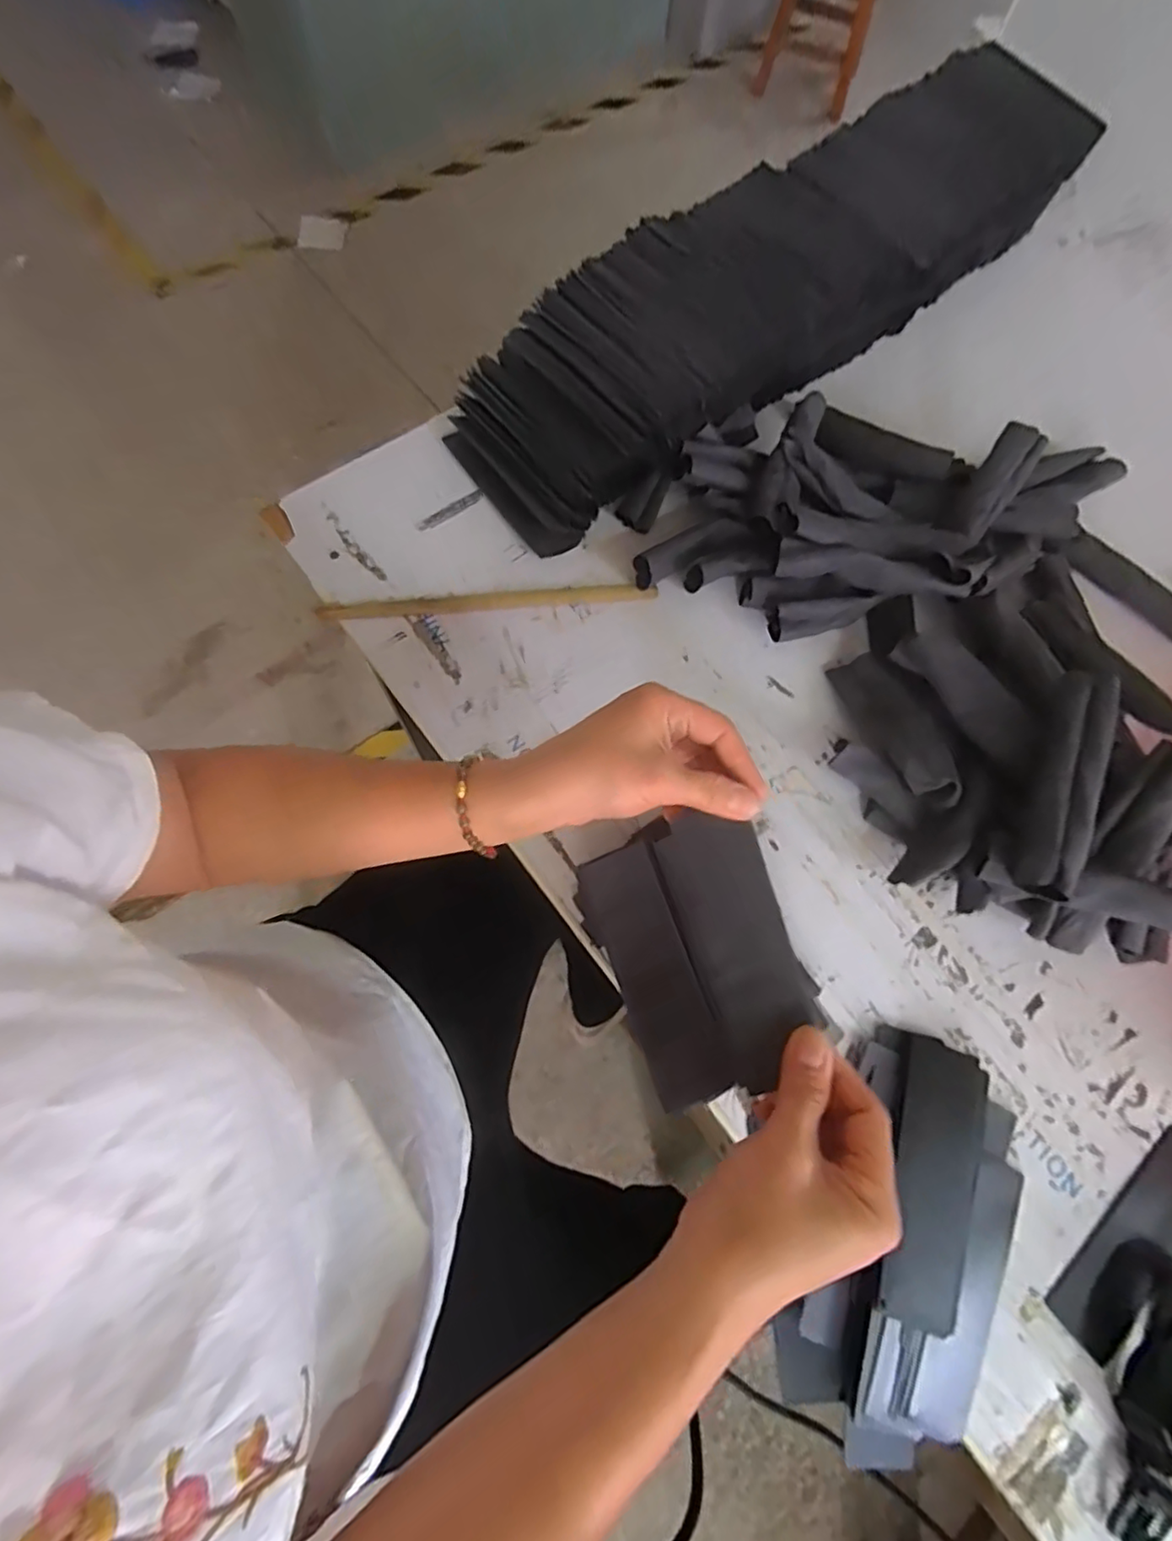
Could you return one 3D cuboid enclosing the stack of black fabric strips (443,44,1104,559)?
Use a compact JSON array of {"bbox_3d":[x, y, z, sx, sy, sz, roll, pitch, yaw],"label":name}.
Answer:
[{"bbox_3d":[0.192,-0.445,0.567,0.666,0.100,0.166,-37,78,-14],"label":"stack of black fabric strips"}]

